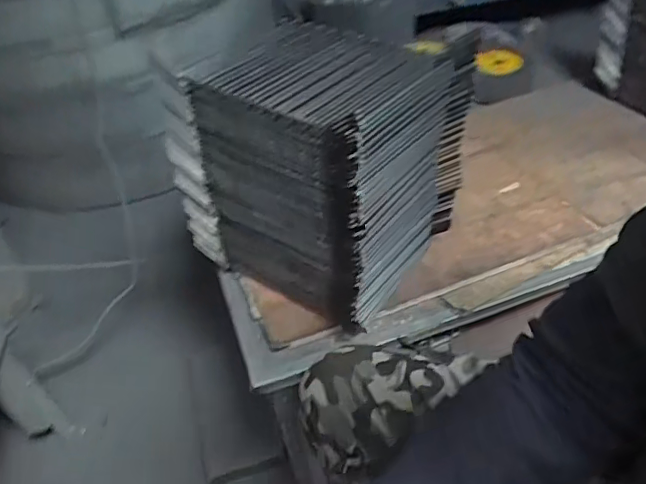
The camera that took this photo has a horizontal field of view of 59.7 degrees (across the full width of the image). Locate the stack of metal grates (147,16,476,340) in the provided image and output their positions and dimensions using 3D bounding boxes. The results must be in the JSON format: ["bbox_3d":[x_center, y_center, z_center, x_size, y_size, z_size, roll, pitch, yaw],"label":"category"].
[{"bbox_3d":[-0.003,-0.096,0.713,0.271,0.283,0.250,25,50,31],"label":"stack of metal grates"}]

